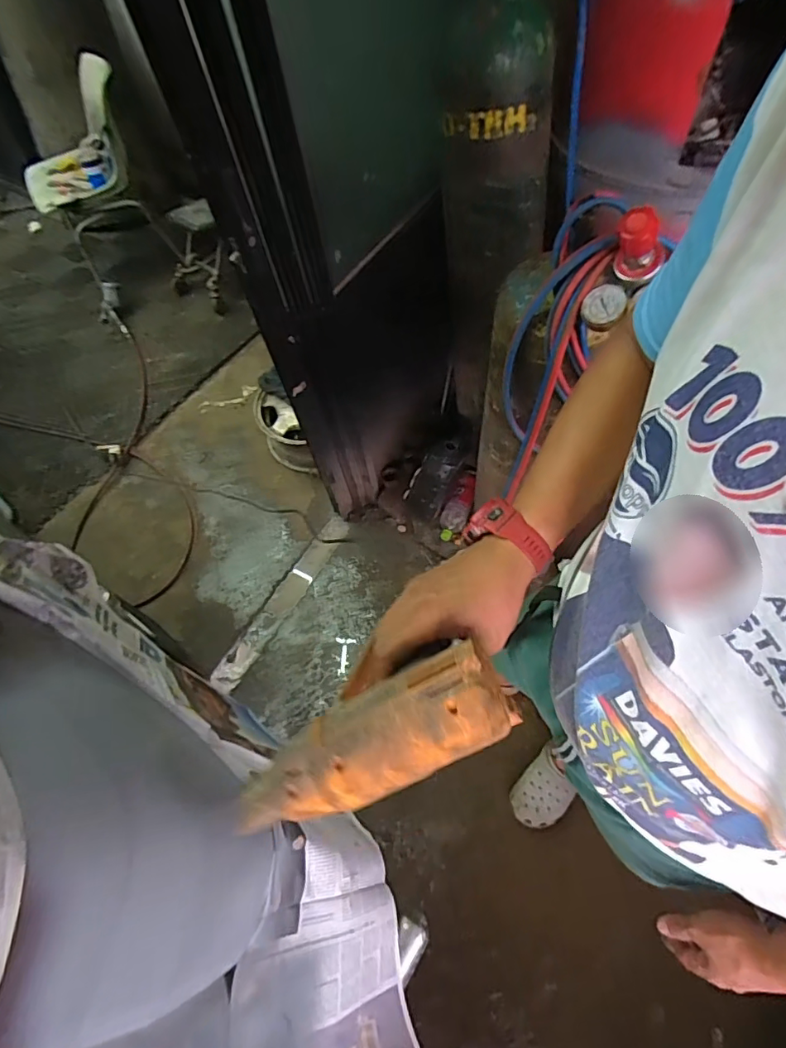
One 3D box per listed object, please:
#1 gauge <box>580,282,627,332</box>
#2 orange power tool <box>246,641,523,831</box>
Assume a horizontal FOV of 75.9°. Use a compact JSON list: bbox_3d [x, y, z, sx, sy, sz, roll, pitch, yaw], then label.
[{"bbox_3d":[0.339,-0.349,0.813,0.064,0.020,0.066,23,95,26],"label":"gauge"},{"bbox_3d":[-0.024,0.168,0.379,0.230,0.048,0.071,-31,60,12],"label":"orange power tool"}]

